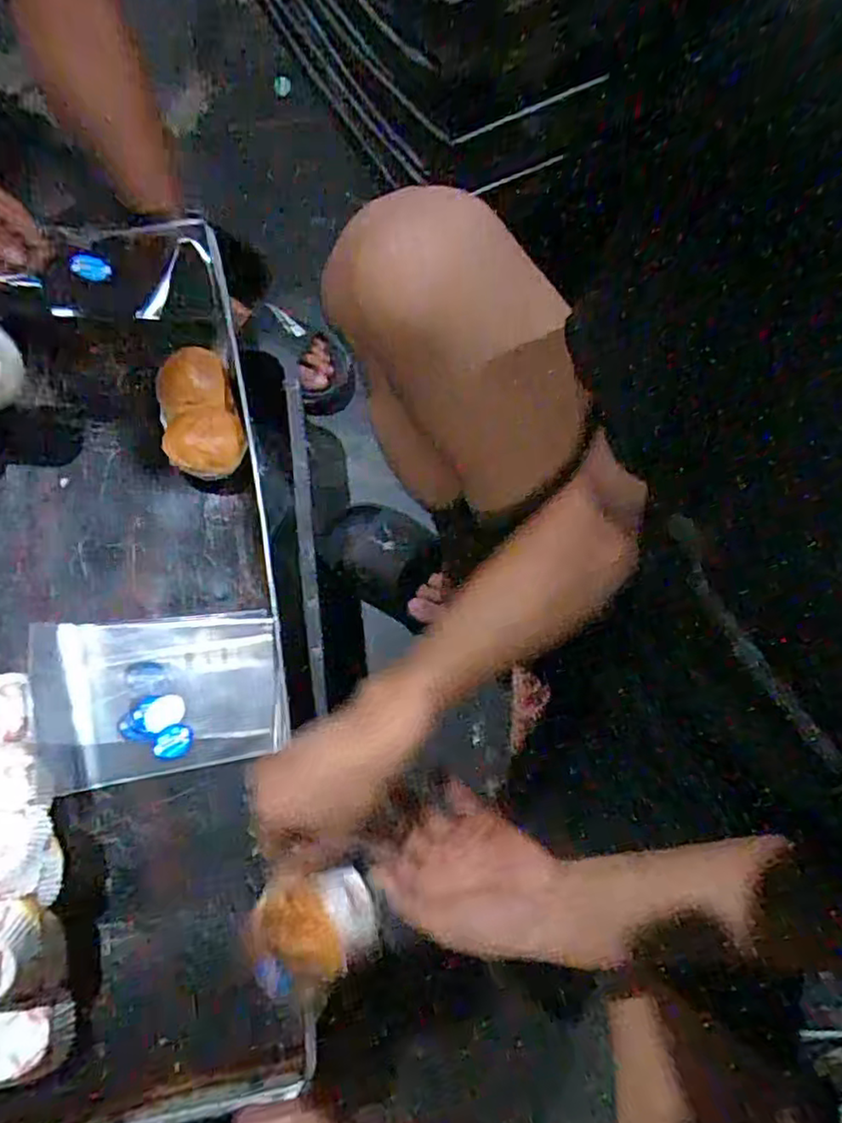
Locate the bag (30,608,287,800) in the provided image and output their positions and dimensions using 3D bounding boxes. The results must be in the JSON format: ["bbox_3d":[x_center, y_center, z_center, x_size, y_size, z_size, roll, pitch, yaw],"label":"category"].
[{"bbox_3d":[-0.248,0.125,0.626,0.222,0.025,0.149,-7,80,-8],"label":"bag"}]

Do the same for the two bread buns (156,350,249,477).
[{"bbox_3d":[-0.235,-0.157,0.699,0.078,0.041,0.149,-13,76,-5],"label":"two bread buns"}]

